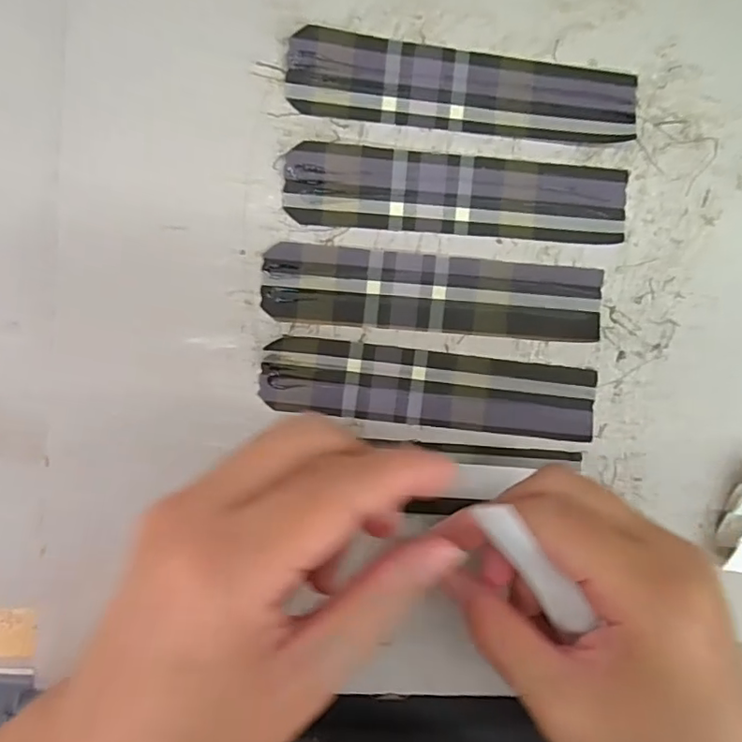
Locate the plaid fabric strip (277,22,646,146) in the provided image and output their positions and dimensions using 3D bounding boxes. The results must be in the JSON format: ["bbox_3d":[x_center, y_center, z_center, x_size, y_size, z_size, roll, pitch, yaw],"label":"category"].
[{"bbox_3d":[0.038,-0.113,0.230,0.140,0.004,0.031,4,94,-6],"label":"plaid fabric strip"}]

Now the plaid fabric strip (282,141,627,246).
[{"bbox_3d":[0.037,-0.072,0.233,0.141,0.004,0.030,2,95,-5],"label":"plaid fabric strip"}]

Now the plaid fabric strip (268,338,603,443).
[{"bbox_3d":[0.027,0.008,0.239,0.140,0.004,0.031,6,94,-6],"label":"plaid fabric strip"}]

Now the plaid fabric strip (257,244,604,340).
[{"bbox_3d":[0.028,-0.032,0.238,0.140,0.004,0.031,4,94,-5],"label":"plaid fabric strip"}]

